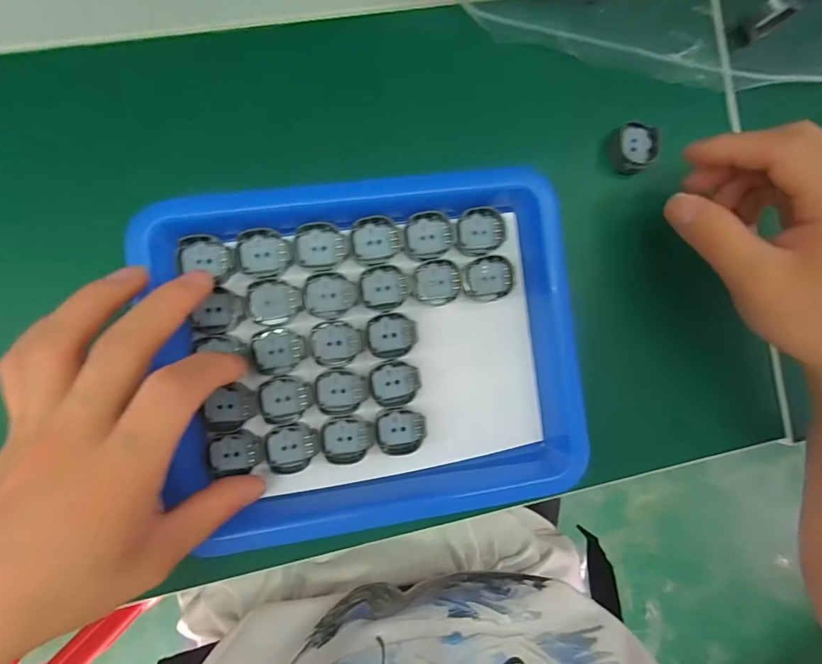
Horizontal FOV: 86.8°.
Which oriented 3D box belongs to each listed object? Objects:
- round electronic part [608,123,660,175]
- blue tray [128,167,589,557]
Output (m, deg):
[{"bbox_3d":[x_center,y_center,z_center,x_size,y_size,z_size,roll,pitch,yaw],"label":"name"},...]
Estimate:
[{"bbox_3d":[0.132,-0.109,0.257,0.026,0.008,0.029,-4,91,-6],"label":"round electronic part"},{"bbox_3d":[-0.016,0.014,0.238,0.210,0.027,0.188,-6,91,-6],"label":"blue tray"}]

